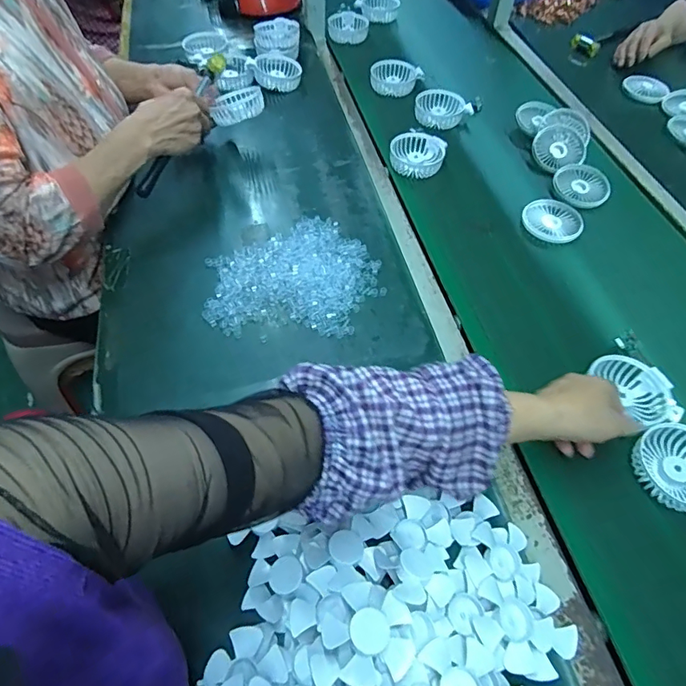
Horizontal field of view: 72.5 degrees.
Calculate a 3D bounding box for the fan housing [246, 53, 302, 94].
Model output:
[{"bbox_3d":[-0.131,-0.522,0.904,0.091,0.034,0.100,1,55,-2],"label":"fan housing"}]

